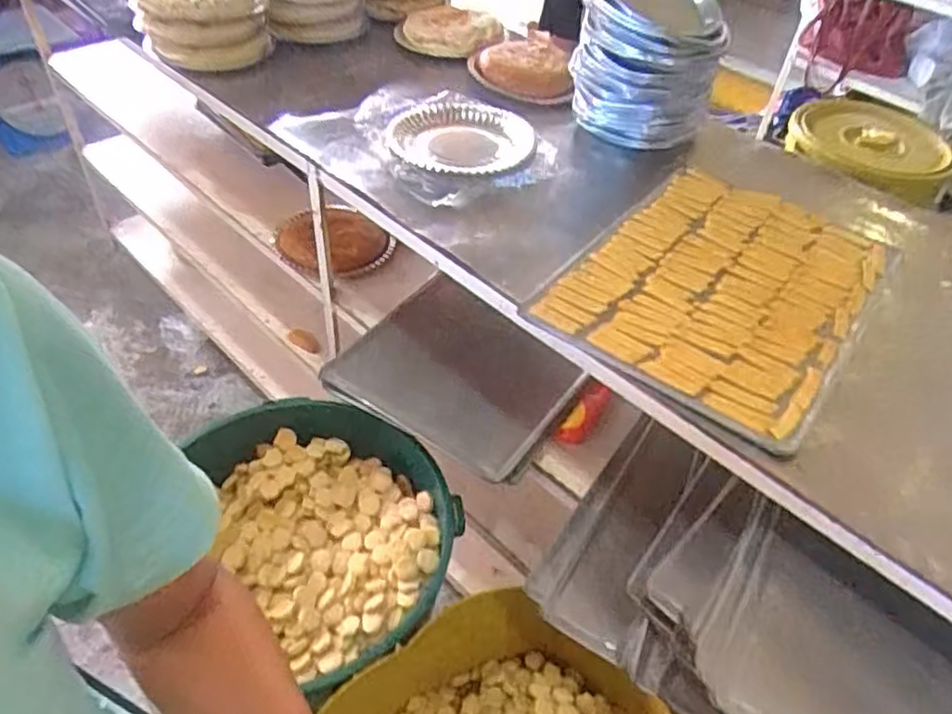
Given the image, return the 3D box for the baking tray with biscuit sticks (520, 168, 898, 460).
[{"bbox_3d":[0.309,-0.097,0.850,0.317,0.025,0.438,31,50,25],"label":"baking tray with biscuit sticks"}]

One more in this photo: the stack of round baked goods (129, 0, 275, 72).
[{"bbox_3d":[-0.491,-0.617,1.245,0.227,0.131,0.232,-10,46,-15],"label":"stack of round baked goods"}]

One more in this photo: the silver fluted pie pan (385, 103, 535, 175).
[{"bbox_3d":[-0.029,-0.339,1.059,0.194,0.048,0.204,2,44,-2],"label":"silver fluted pie pan"}]

